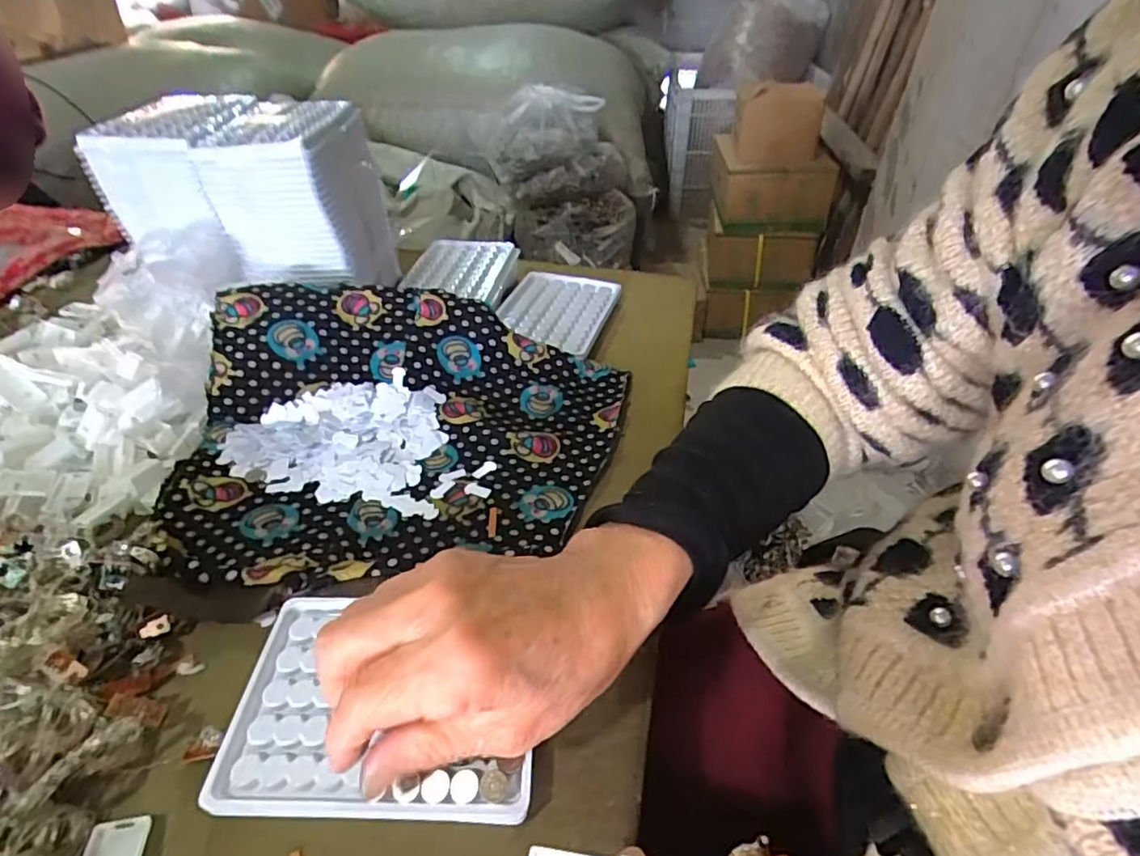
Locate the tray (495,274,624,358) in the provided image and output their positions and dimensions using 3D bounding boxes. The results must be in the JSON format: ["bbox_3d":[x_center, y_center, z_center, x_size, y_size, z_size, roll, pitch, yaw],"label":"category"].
[{"bbox_3d":[-0.013,-0.108,0.540,0.096,0.009,0.123,14,42,14],"label":"tray"}]

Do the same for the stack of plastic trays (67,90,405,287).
[{"bbox_3d":[-0.268,-0.201,0.493,0.190,0.104,0.148,1,40,0],"label":"stack of plastic trays"}]

